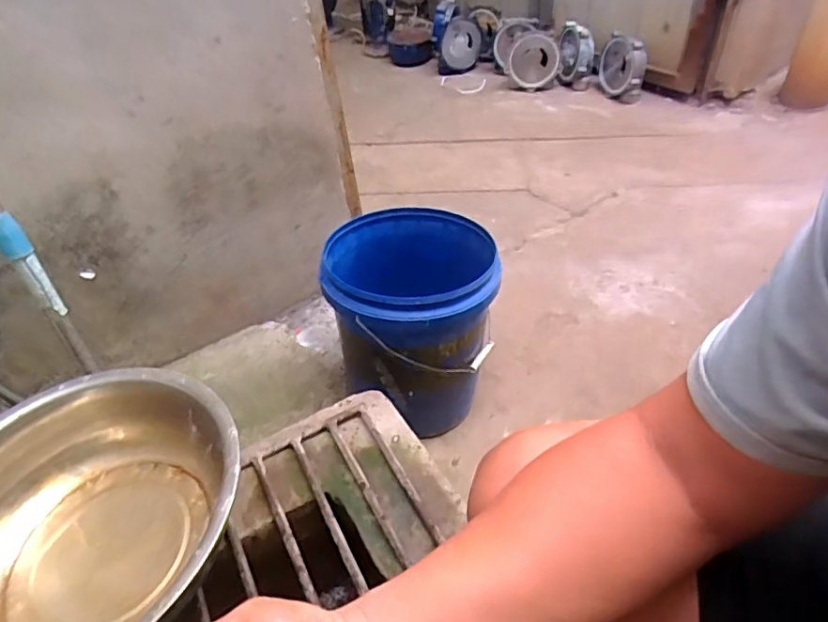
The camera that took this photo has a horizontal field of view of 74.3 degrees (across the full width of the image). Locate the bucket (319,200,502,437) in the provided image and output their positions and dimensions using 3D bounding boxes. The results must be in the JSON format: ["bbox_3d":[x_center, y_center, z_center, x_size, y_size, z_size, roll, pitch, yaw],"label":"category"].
[{"bbox_3d":[0.004,0.005,1.001,0.285,0.299,0.306,-4,43,3],"label":"bucket"}]

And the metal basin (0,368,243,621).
[{"bbox_3d":[-0.378,0.250,0.648,0.370,0.128,0.352,-4,43,4],"label":"metal basin"}]

